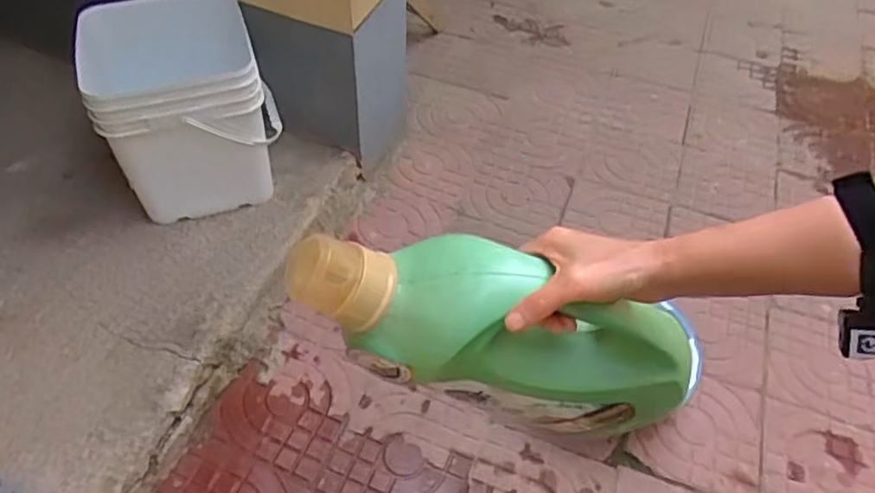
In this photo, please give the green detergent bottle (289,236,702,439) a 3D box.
[{"bbox_3d":[0.053,0.068,0.519,0.337,0.144,0.083,21,48,-18],"label":"green detergent bottle"}]

